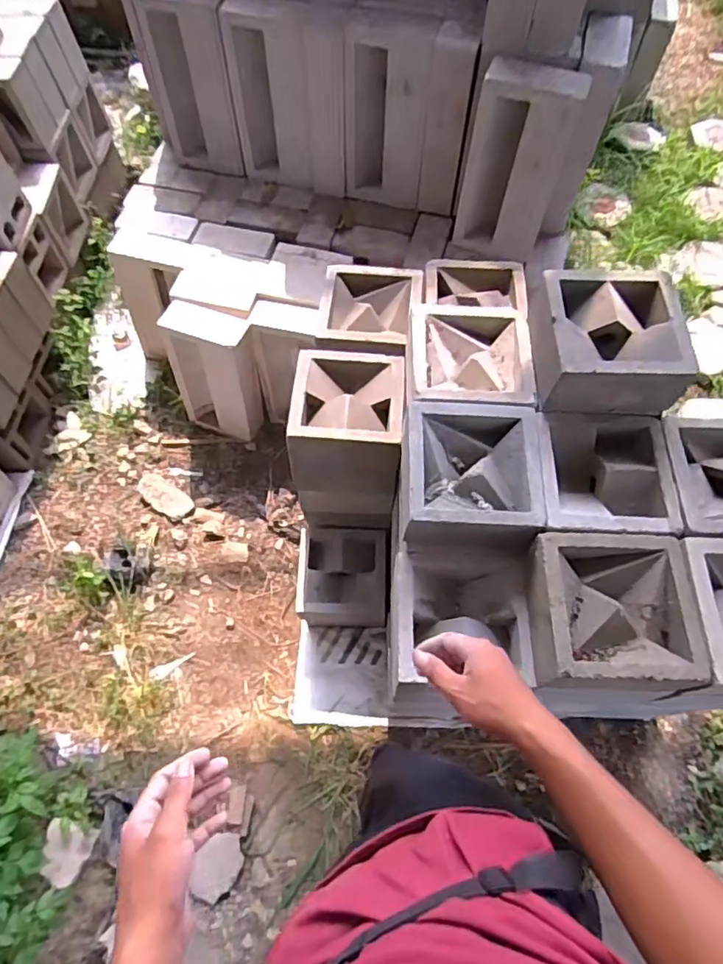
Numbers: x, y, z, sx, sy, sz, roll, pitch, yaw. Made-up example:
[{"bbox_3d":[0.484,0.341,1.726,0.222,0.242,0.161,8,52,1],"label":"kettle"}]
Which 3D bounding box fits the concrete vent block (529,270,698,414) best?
[{"bbox_3d":[0.380,-0.213,0.882,0.207,0.097,0.214,0,65,2],"label":"concrete vent block"}]

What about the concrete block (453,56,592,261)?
[{"bbox_3d":[0.337,-0.690,1.253,0.216,0.377,0.092,15,66,9],"label":"concrete block"}]

